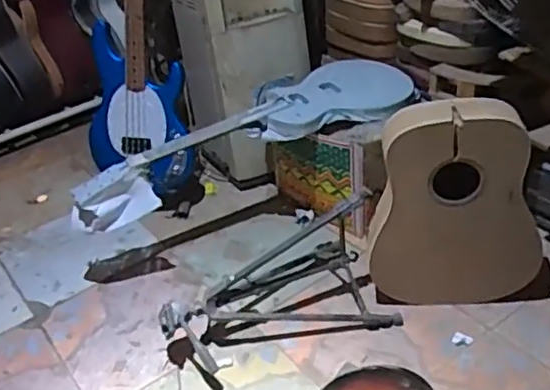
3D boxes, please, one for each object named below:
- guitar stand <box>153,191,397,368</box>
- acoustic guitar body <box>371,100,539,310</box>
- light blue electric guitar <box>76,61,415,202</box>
[{"bbox_3d":[-0.012,0.192,1.472,0.529,0.257,0.283,-15,36,-12],"label":"guitar stand"},{"bbox_3d":[0.402,0.039,1.396,0.371,0.499,0.091,-2,35,7],"label":"acoustic guitar body"},{"bbox_3d":[-0.081,-0.208,1.697,0.915,0.081,0.293,-13,36,-9],"label":"light blue electric guitar"}]

